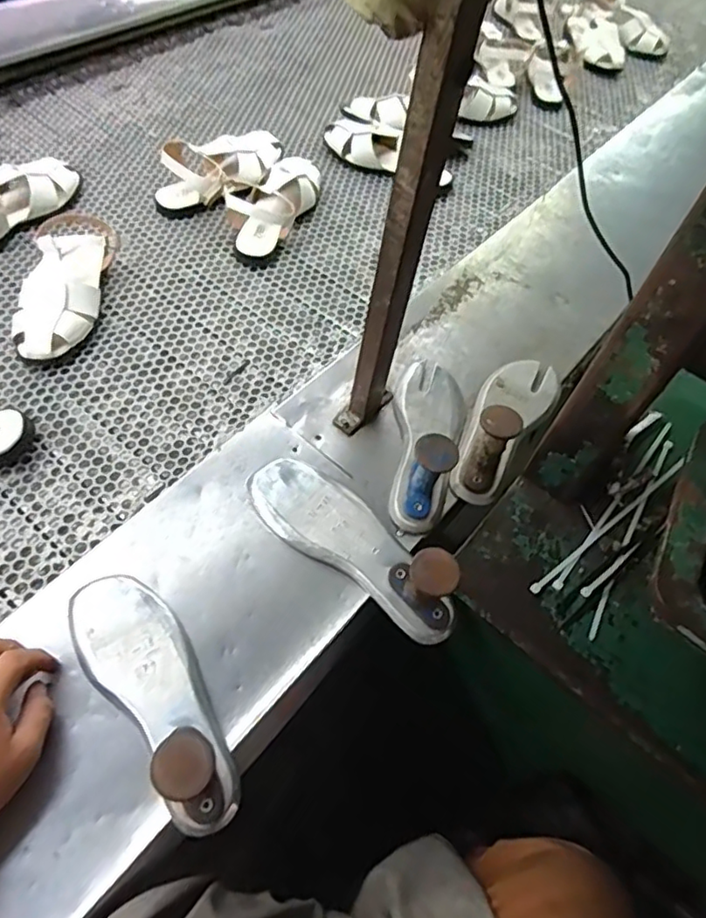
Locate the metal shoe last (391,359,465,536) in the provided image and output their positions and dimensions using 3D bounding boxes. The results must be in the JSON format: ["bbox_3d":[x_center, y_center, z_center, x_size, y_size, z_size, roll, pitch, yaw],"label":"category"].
[{"bbox_3d":[0.091,-0.047,0.680,0.084,0.088,0.241,9,56,4],"label":"metal shoe last"}]

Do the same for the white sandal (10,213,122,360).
[{"bbox_3d":[-0.380,-0.222,0.777,0.084,0.086,0.202,10,58,3],"label":"white sandal"}]

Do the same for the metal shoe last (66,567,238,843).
[{"bbox_3d":[-0.174,0.189,0.512,0.085,0.090,0.247,-33,63,-22],"label":"metal shoe last"}]

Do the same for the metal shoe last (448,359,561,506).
[{"bbox_3d":[0.190,-0.067,0.704,0.087,0.096,0.236,23,58,12],"label":"metal shoe last"}]

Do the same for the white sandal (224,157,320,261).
[{"bbox_3d":[-0.128,-0.409,0.943,0.108,0.069,0.229,25,60,12],"label":"white sandal"}]

